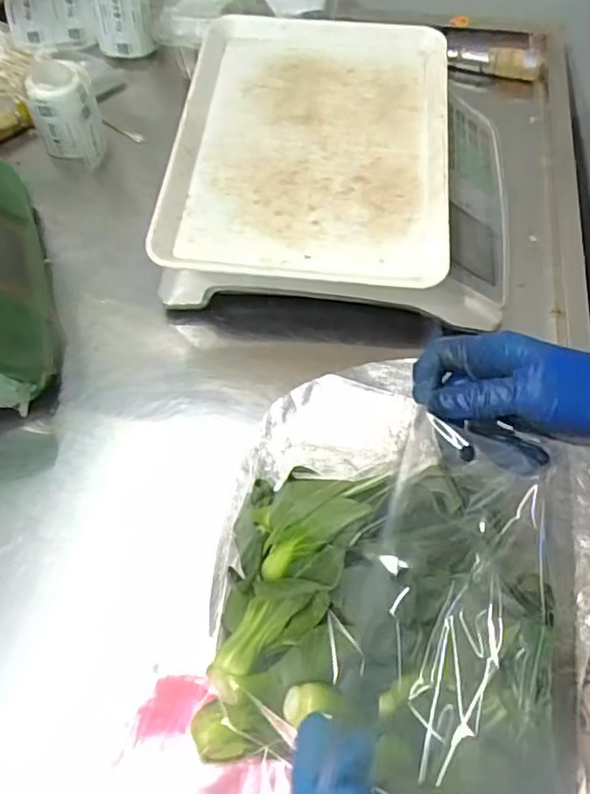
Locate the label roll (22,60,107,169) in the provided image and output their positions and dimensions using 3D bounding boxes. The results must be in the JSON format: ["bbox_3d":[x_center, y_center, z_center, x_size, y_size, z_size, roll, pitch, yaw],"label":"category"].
[{"bbox_3d":[-0.212,-0.260,0.557,0.057,0.079,0.060,1,63,-2],"label":"label roll"}]

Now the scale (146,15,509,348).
[{"bbox_3d":[0.041,-0.162,0.488,0.272,0.097,0.278,9,63,2],"label":"scale"}]

